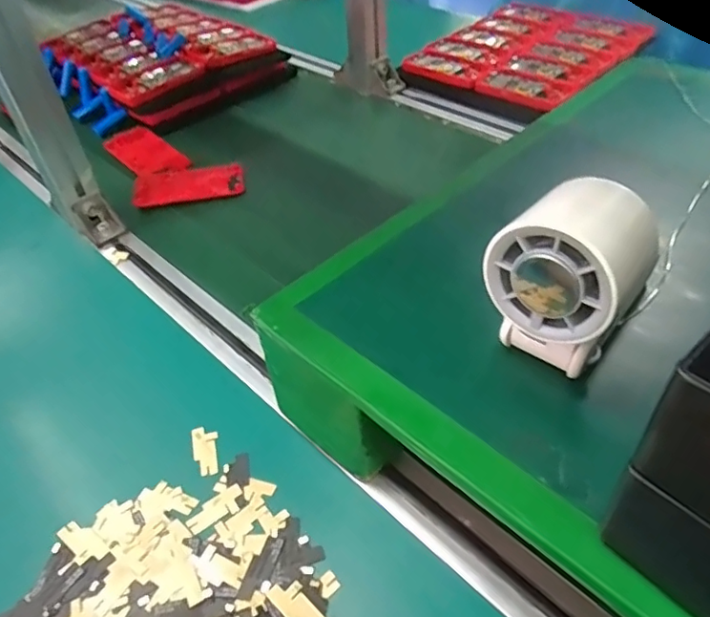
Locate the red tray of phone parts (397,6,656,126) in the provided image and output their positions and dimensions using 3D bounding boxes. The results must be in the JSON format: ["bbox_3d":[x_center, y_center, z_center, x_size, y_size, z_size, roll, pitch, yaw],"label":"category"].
[{"bbox_3d":[0.254,-0.375,0.831,0.247,0.025,0.335,32,57,32],"label":"red tray of phone parts"}]

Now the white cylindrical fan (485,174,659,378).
[{"bbox_3d":[0.107,-0.011,0.281,0.059,0.092,0.062,30,54,30],"label":"white cylindrical fan"}]

